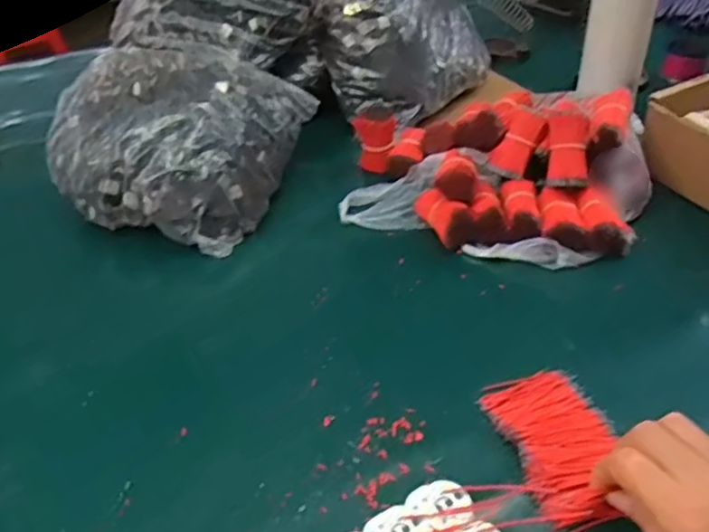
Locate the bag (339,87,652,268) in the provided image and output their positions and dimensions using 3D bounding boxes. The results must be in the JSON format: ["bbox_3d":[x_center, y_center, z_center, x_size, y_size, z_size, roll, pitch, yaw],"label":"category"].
[{"bbox_3d":[0.143,-0.111,0.660,0.291,0.097,0.217,13,41,15],"label":"bag"}]

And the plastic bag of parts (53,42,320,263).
[{"bbox_3d":[-0.187,-0.130,0.677,0.224,0.140,0.201,12,41,14],"label":"plastic bag of parts"}]

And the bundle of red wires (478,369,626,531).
[{"bbox_3d":[0.136,0.114,0.431,0.072,0.023,0.121,-6,40,-8],"label":"bundle of red wires"}]

